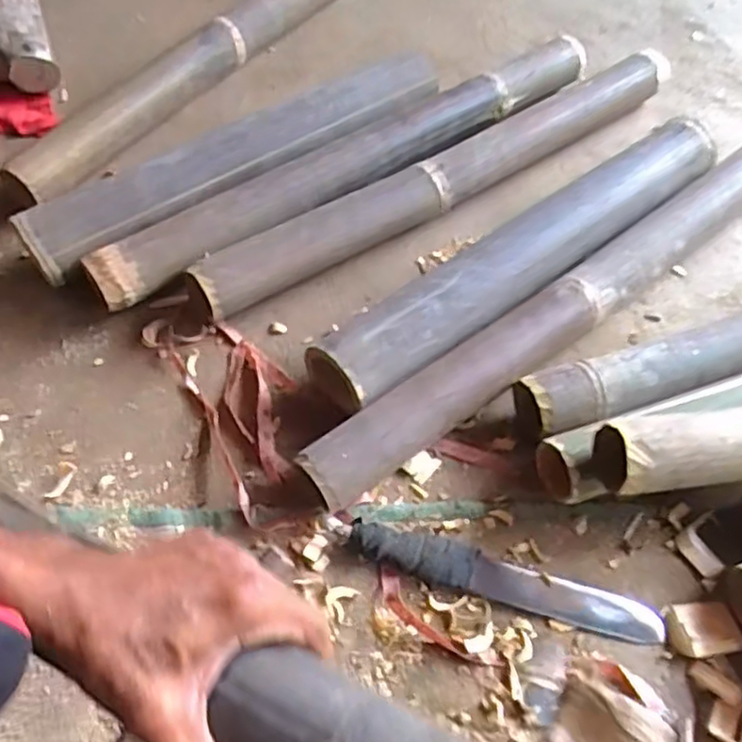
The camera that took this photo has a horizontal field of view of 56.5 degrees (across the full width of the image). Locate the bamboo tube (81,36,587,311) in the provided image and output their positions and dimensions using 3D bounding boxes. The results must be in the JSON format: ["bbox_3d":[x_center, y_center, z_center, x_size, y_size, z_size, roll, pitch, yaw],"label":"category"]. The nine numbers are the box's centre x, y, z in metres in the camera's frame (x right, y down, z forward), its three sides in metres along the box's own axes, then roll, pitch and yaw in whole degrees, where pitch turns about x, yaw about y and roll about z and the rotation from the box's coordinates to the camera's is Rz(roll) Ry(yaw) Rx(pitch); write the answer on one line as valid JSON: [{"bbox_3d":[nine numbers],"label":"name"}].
[{"bbox_3d":[0.009,-0.236,0.760,0.567,0.058,0.063,-28,64,-20],"label":"bamboo tube"}]

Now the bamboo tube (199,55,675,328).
[{"bbox_3d":[0.097,-0.221,0.766,0.631,0.070,0.065,-28,63,-20],"label":"bamboo tube"}]

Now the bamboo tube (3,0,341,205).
[{"bbox_3d":[-0.175,-0.388,0.830,0.048,0.053,0.593,36,62,17],"label":"bamboo tube"}]

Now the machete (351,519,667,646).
[{"bbox_3d":[0.108,0.167,0.552,0.252,0.023,0.034,15,57,5],"label":"machete"}]

